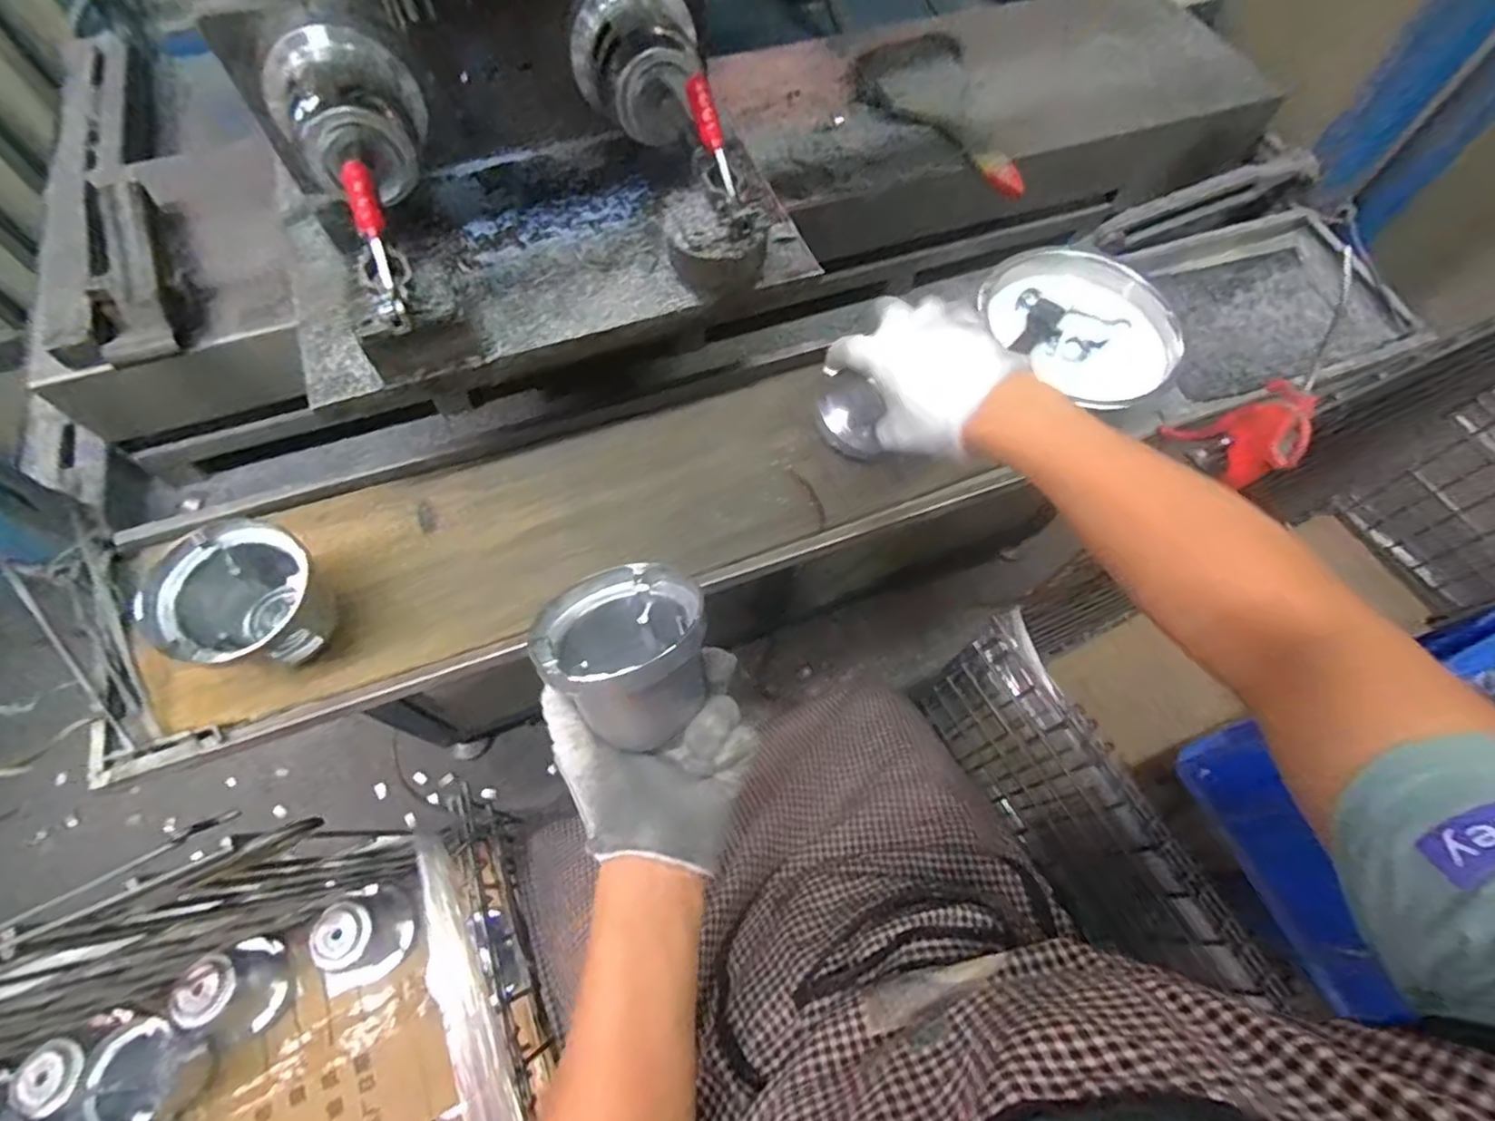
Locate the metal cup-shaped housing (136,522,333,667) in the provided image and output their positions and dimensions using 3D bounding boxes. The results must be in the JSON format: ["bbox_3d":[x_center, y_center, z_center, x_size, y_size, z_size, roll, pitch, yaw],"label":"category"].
[{"bbox_3d":[-0.331,0.029,0.433,0.087,0.084,0.090,1,63,-2],"label":"metal cup-shaped housing"}]

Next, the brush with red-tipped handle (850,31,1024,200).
[{"bbox_3d":[0.180,-0.425,0.613,0.106,0.042,0.193,-13,64,-9],"label":"brush with red-tipped handle"}]

